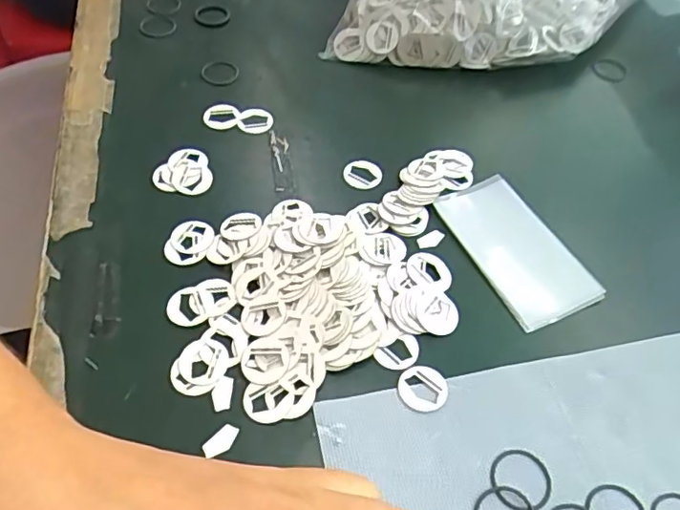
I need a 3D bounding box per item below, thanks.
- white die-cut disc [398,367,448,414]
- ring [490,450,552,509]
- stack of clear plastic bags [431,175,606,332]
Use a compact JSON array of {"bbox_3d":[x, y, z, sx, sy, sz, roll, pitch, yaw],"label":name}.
[{"bbox_3d":[0.031,0.049,0.222,0.018,0.004,0.017,2,53,-3],"label":"white die-cut disc"},{"bbox_3d":[0.062,0.076,0.203,0.021,0.004,0.021,2,53,-3],"label":"ring"},{"bbox_3d":[0.077,-0.003,0.265,0.043,0.005,0.074,-22,57,-19],"label":"stack of clear plastic bags"}]

